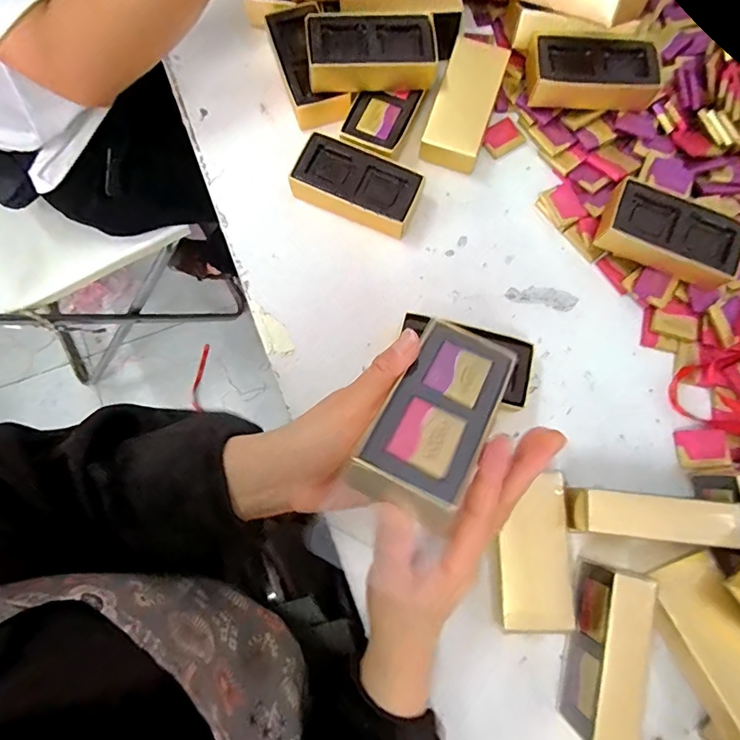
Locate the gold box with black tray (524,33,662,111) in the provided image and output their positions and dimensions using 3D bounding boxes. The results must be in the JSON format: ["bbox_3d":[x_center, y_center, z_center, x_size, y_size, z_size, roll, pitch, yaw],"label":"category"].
[{"bbox_3d":[0.212,-0.279,0.445,0.126,0.036,0.065,-1,78,-1],"label":"gold box with black tray"}]

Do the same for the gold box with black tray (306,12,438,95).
[{"bbox_3d":[0.001,-0.291,0.428,0.112,0.032,0.068,-7,77,-3],"label":"gold box with black tray"}]

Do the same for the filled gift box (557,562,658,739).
[{"bbox_3d":[0.172,0.204,0.339,0.032,0.057,0.111,15,79,3],"label":"filled gift box"}]

